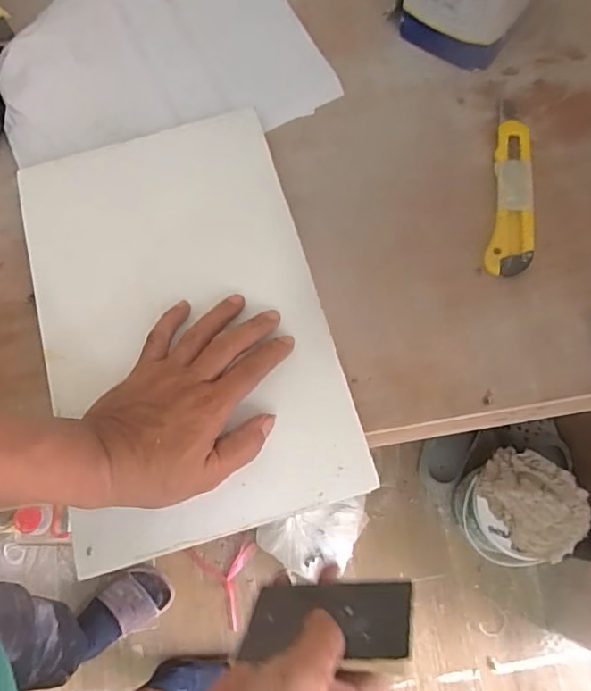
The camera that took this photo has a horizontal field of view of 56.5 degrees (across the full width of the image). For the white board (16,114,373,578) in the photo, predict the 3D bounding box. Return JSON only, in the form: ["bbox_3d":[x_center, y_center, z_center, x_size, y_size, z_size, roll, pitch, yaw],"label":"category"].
[{"bbox_3d":[-0.091,-0.024,0.427,0.211,0.009,0.333,-16,73,-3],"label":"white board"}]

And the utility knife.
[{"bbox_3d":[0.184,-0.137,0.464,0.033,0.019,0.170,9,73,5],"label":"utility knife"}]

